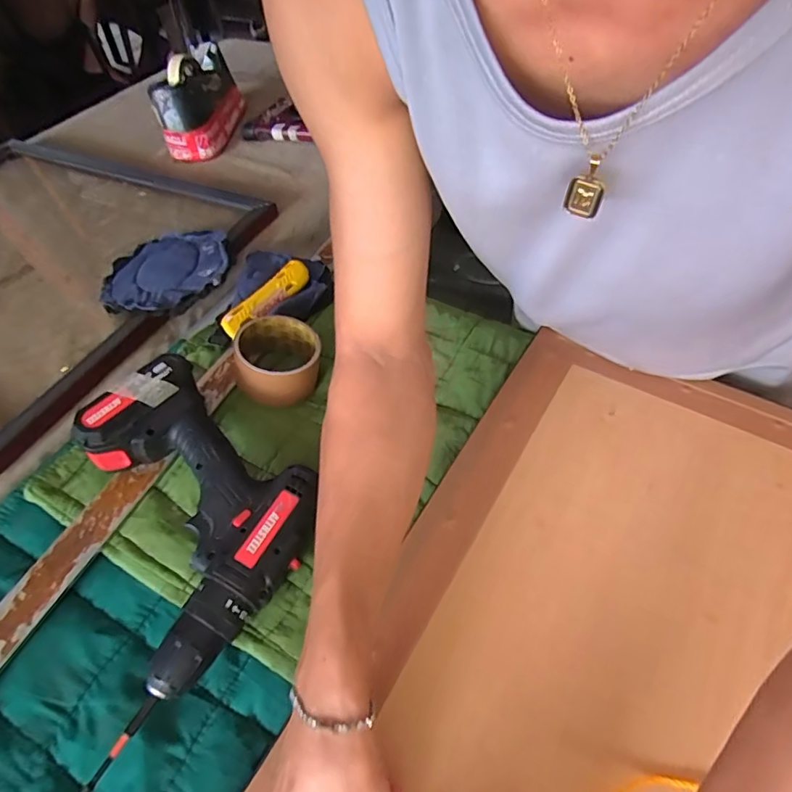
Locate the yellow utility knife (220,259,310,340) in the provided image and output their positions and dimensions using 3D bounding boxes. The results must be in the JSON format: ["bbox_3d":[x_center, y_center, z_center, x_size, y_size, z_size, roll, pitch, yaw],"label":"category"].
[{"bbox_3d":[-0.147,-0.110,0.579,0.031,0.022,0.124,28,60,21],"label":"yellow utility knife"}]

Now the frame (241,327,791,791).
[{"bbox_3d":[0.178,0.171,0.361,0.368,0.019,0.512,25,59,20],"label":"frame"}]

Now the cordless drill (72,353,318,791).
[{"bbox_3d":[-0.195,0.104,0.386,0.209,0.080,0.235,32,61,23],"label":"cordless drill"}]

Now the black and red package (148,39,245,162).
[{"bbox_3d":[-0.323,-0.505,0.843,0.077,0.102,0.204,6,53,8],"label":"black and red package"}]

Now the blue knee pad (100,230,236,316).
[{"bbox_3d":[-0.273,-0.148,0.613,0.146,0.033,0.147,-2,53,1],"label":"blue knee pad"}]

